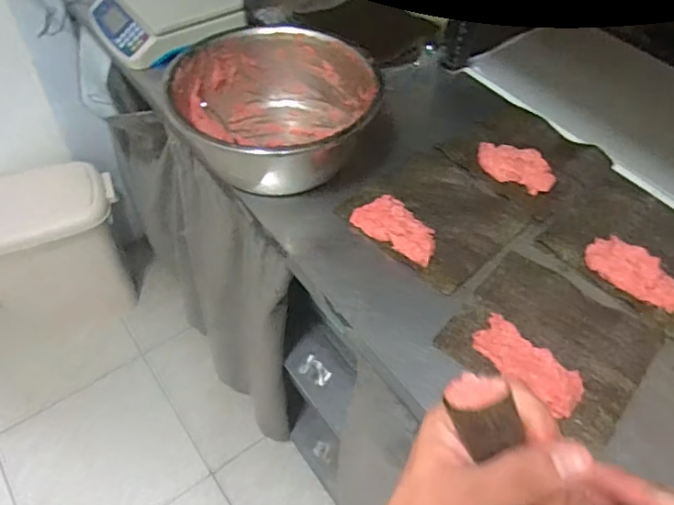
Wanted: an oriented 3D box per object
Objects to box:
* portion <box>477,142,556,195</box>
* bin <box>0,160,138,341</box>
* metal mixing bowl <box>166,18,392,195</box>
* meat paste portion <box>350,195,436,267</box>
[{"bbox_3d":[0.259,-0.127,0.800,0.111,0.022,0.062,20,52,15],"label":"portion"},{"bbox_3d":[-0.723,0.020,1.436,0.379,0.444,0.180,-25,55,-21],"label":"bin"},{"bbox_3d":[-0.079,-0.211,0.806,0.266,0.101,0.266,1,50,-1],"label":"metal mixing bowl"},{"bbox_3d":[0.079,-0.035,0.721,0.120,0.027,0.057,35,57,25],"label":"meat paste portion"}]

